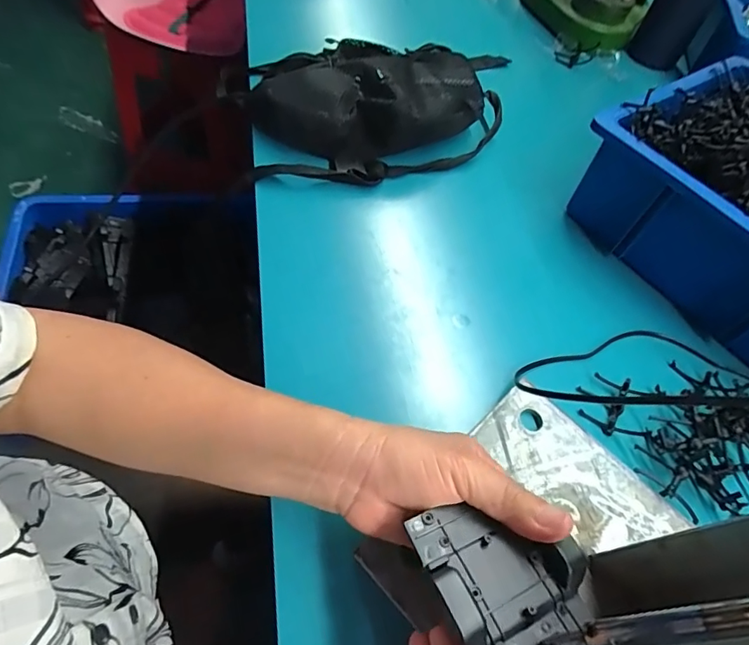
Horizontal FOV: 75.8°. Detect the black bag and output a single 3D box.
[{"bbox_3d":[0.010,-0.253,0.542,0.314,0.072,0.182,-15,61,-18],"label":"black bag"}]

